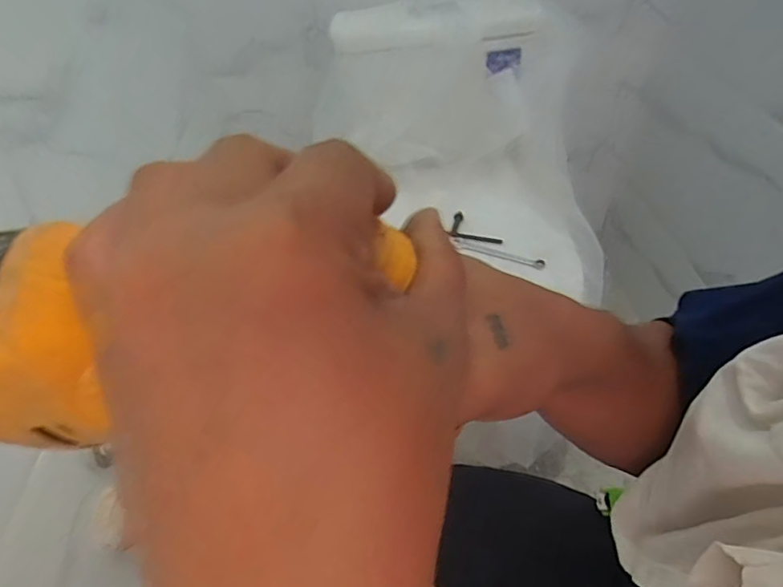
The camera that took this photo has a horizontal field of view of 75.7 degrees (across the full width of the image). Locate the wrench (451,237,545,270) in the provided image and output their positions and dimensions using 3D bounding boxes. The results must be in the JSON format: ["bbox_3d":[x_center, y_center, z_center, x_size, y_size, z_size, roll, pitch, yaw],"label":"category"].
[{"bbox_3d":[0.160,-0.062,0.763,0.144,0.014,0.022,18,50,23],"label":"wrench"}]

